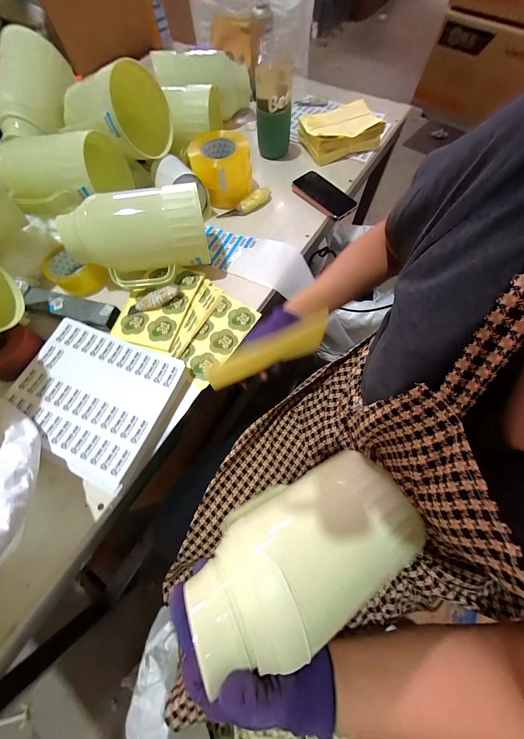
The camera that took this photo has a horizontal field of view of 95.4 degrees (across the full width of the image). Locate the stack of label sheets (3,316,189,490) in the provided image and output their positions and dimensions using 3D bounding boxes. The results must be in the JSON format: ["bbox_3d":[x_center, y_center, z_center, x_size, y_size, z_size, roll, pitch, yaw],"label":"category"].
[{"bbox_3d":[-0.285,0.044,0.403,0.257,0.027,0.211,20,72,8],"label":"stack of label sheets"}]

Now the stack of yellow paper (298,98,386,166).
[{"bbox_3d":[0.211,-0.640,0.647,0.201,0.059,0.143,-27,72,-8],"label":"stack of yellow paper"}]

